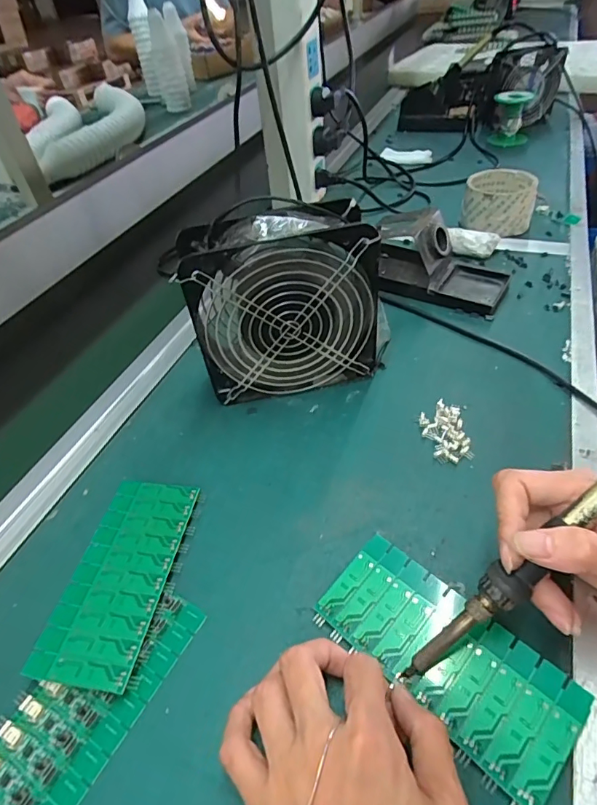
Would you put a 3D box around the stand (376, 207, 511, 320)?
[{"bbox_3d":[0.154,-0.163,0.506,0.154,0.073,0.099,19,51,24],"label":"stand"}]

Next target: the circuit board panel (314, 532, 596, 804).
[{"bbox_3d":[0.080,0.138,0.258,0.137,0.009,0.061,32,58,33],"label":"circuit board panel"}]

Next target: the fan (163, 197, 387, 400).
[{"bbox_3d":[-0.009,-0.082,0.388,0.162,0.158,0.058,-10,45,-3],"label":"fan"}]

